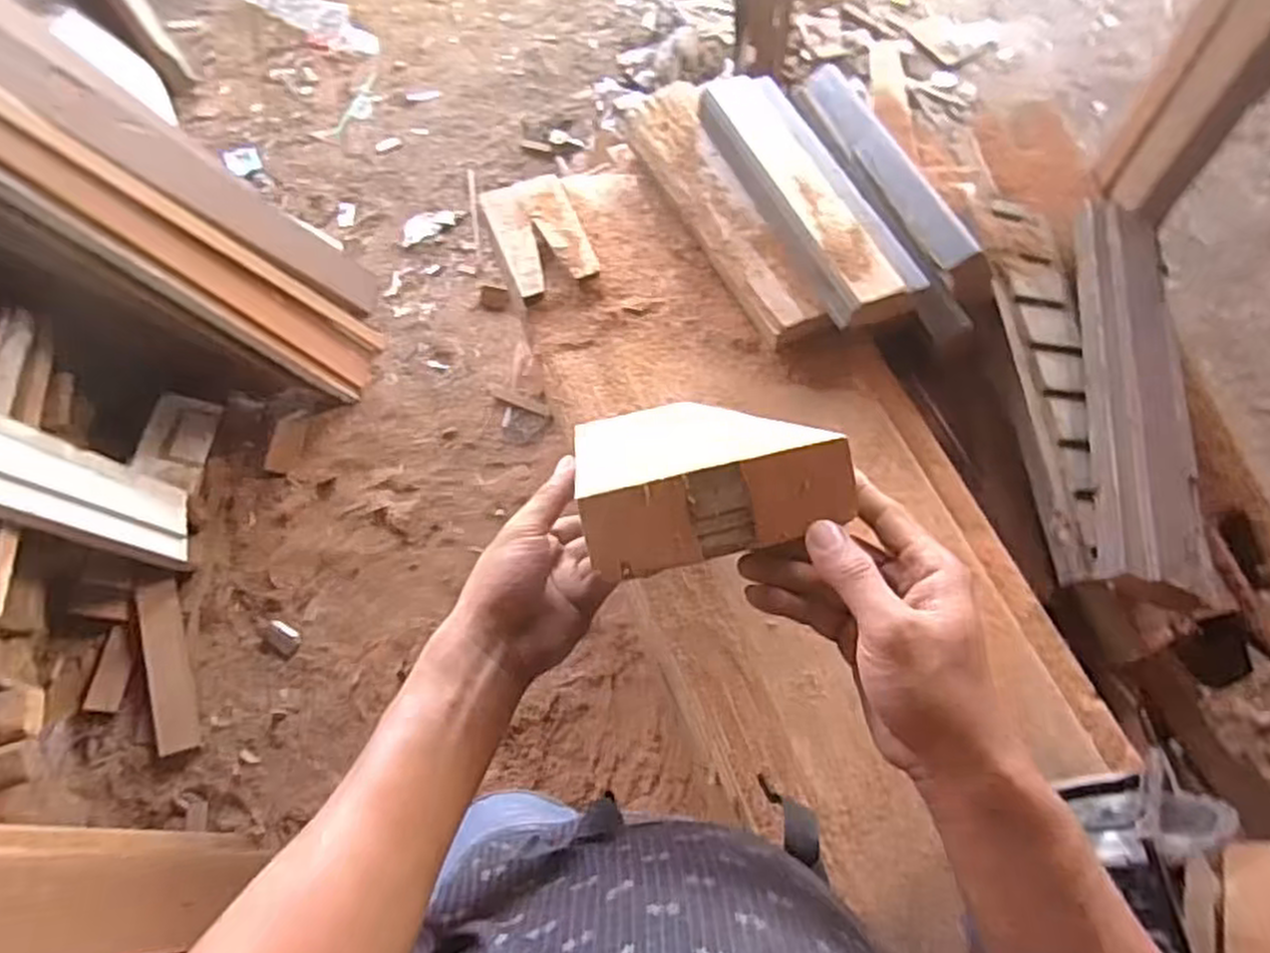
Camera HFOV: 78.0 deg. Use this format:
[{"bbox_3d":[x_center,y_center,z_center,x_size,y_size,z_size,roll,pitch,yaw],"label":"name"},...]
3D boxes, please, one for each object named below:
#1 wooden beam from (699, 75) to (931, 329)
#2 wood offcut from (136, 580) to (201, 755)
[{"bbox_3d":[0.224,-0.382,1.047,0.121,0.073,0.440,-21,67,-6],"label":"wooden beam"},{"bbox_3d":[-0.891,0.360,1.497,0.074,0.014,0.323,-13,77,-17],"label":"wood offcut"}]

